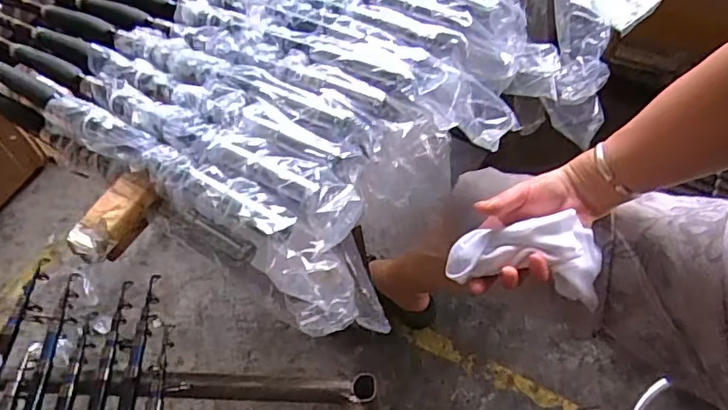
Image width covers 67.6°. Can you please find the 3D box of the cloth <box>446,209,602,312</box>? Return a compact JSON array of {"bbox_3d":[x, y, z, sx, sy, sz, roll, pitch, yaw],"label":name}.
[{"bbox_3d":[0.154,0.048,0.515,0.144,0.055,0.061,4,58,3],"label":"cloth"}]

